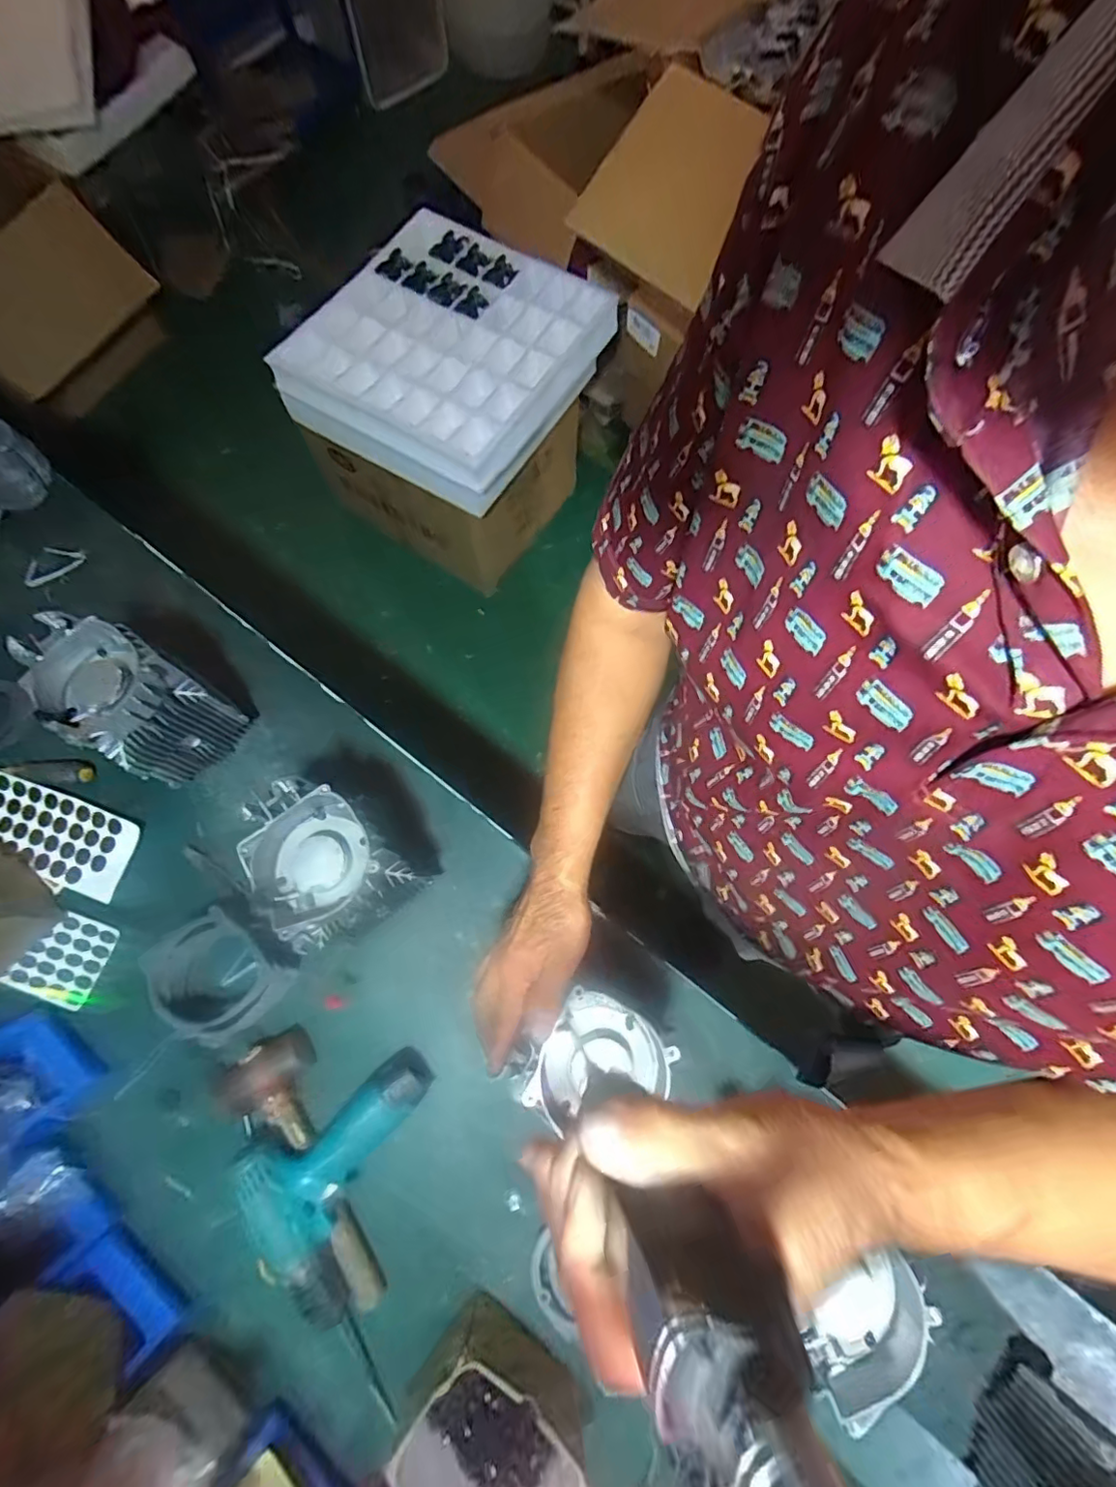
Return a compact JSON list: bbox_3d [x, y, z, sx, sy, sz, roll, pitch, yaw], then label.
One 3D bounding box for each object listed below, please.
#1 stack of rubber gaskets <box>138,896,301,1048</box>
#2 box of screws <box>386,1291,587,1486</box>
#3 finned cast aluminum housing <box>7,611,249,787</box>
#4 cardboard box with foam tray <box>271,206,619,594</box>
[{"bbox_3d":[-0.383,0.261,0.635,0.130,0.061,0.127,42,78,12],"label":"stack of rubber gaskets"},{"bbox_3d":[-0.066,0.643,0.512,0.153,0.089,0.136,41,77,12],"label":"box of screws"},{"bbox_3d":[-0.487,-0.046,0.659,0.139,0.194,0.123,38,77,12],"label":"finned cast aluminum housing"},{"bbox_3d":[-0.239,-0.771,1.423,0.545,0.671,0.616,32,76,10],"label":"cardboard box with foam tray"}]

